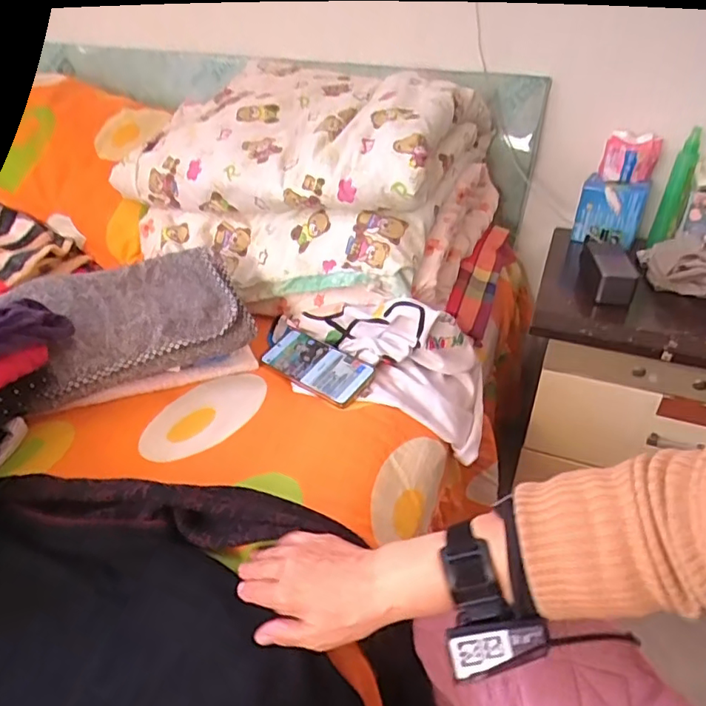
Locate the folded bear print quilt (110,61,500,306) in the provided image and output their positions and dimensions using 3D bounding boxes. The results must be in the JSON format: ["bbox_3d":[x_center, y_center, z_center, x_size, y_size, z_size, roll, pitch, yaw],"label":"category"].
[{"bbox_3d":[-0.083,-0.308,0.951,0.567,0.263,0.419,14,35,19],"label":"folded bear print quilt"}]

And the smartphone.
[{"bbox_3d":[-0.056,0.014,0.792,0.176,0.016,0.083,26,60,34],"label":"smartphone"}]

